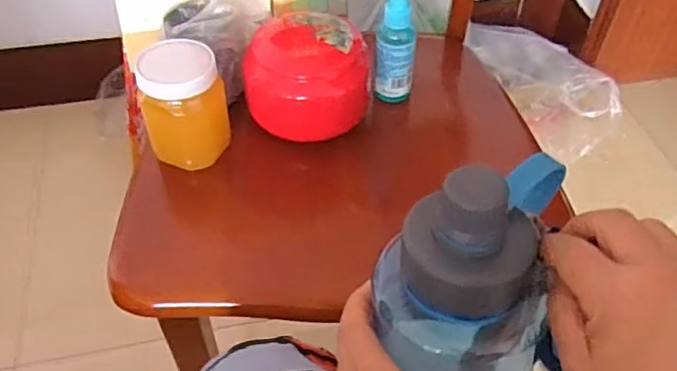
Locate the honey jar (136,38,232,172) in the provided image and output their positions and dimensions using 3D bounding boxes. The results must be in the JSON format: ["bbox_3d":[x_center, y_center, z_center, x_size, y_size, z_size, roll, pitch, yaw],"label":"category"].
[{"bbox_3d":[-0.145,-0.071,0.569,0.065,0.110,0.068,10,49,7],"label":"honey jar"}]

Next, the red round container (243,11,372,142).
[{"bbox_3d":[-0.031,-0.118,0.625,0.127,0.095,0.114,1,49,0],"label":"red round container"}]

